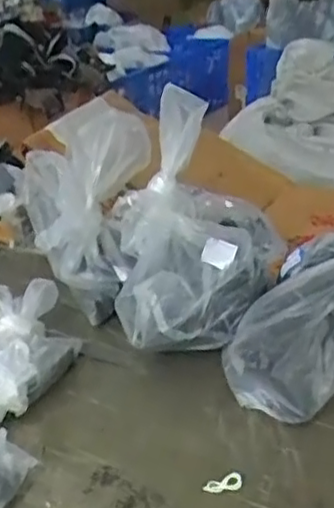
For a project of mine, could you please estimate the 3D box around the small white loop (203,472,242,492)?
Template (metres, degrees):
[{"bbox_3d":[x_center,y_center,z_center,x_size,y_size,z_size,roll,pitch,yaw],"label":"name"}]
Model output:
[{"bbox_3d":[0.049,0.200,0.584,0.034,0.005,0.017,-4,25,2],"label":"small white loop"}]

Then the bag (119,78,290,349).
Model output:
[{"bbox_3d":[0.026,-0.034,0.729,0.156,0.237,0.165,8,28,25],"label":"bag"}]

